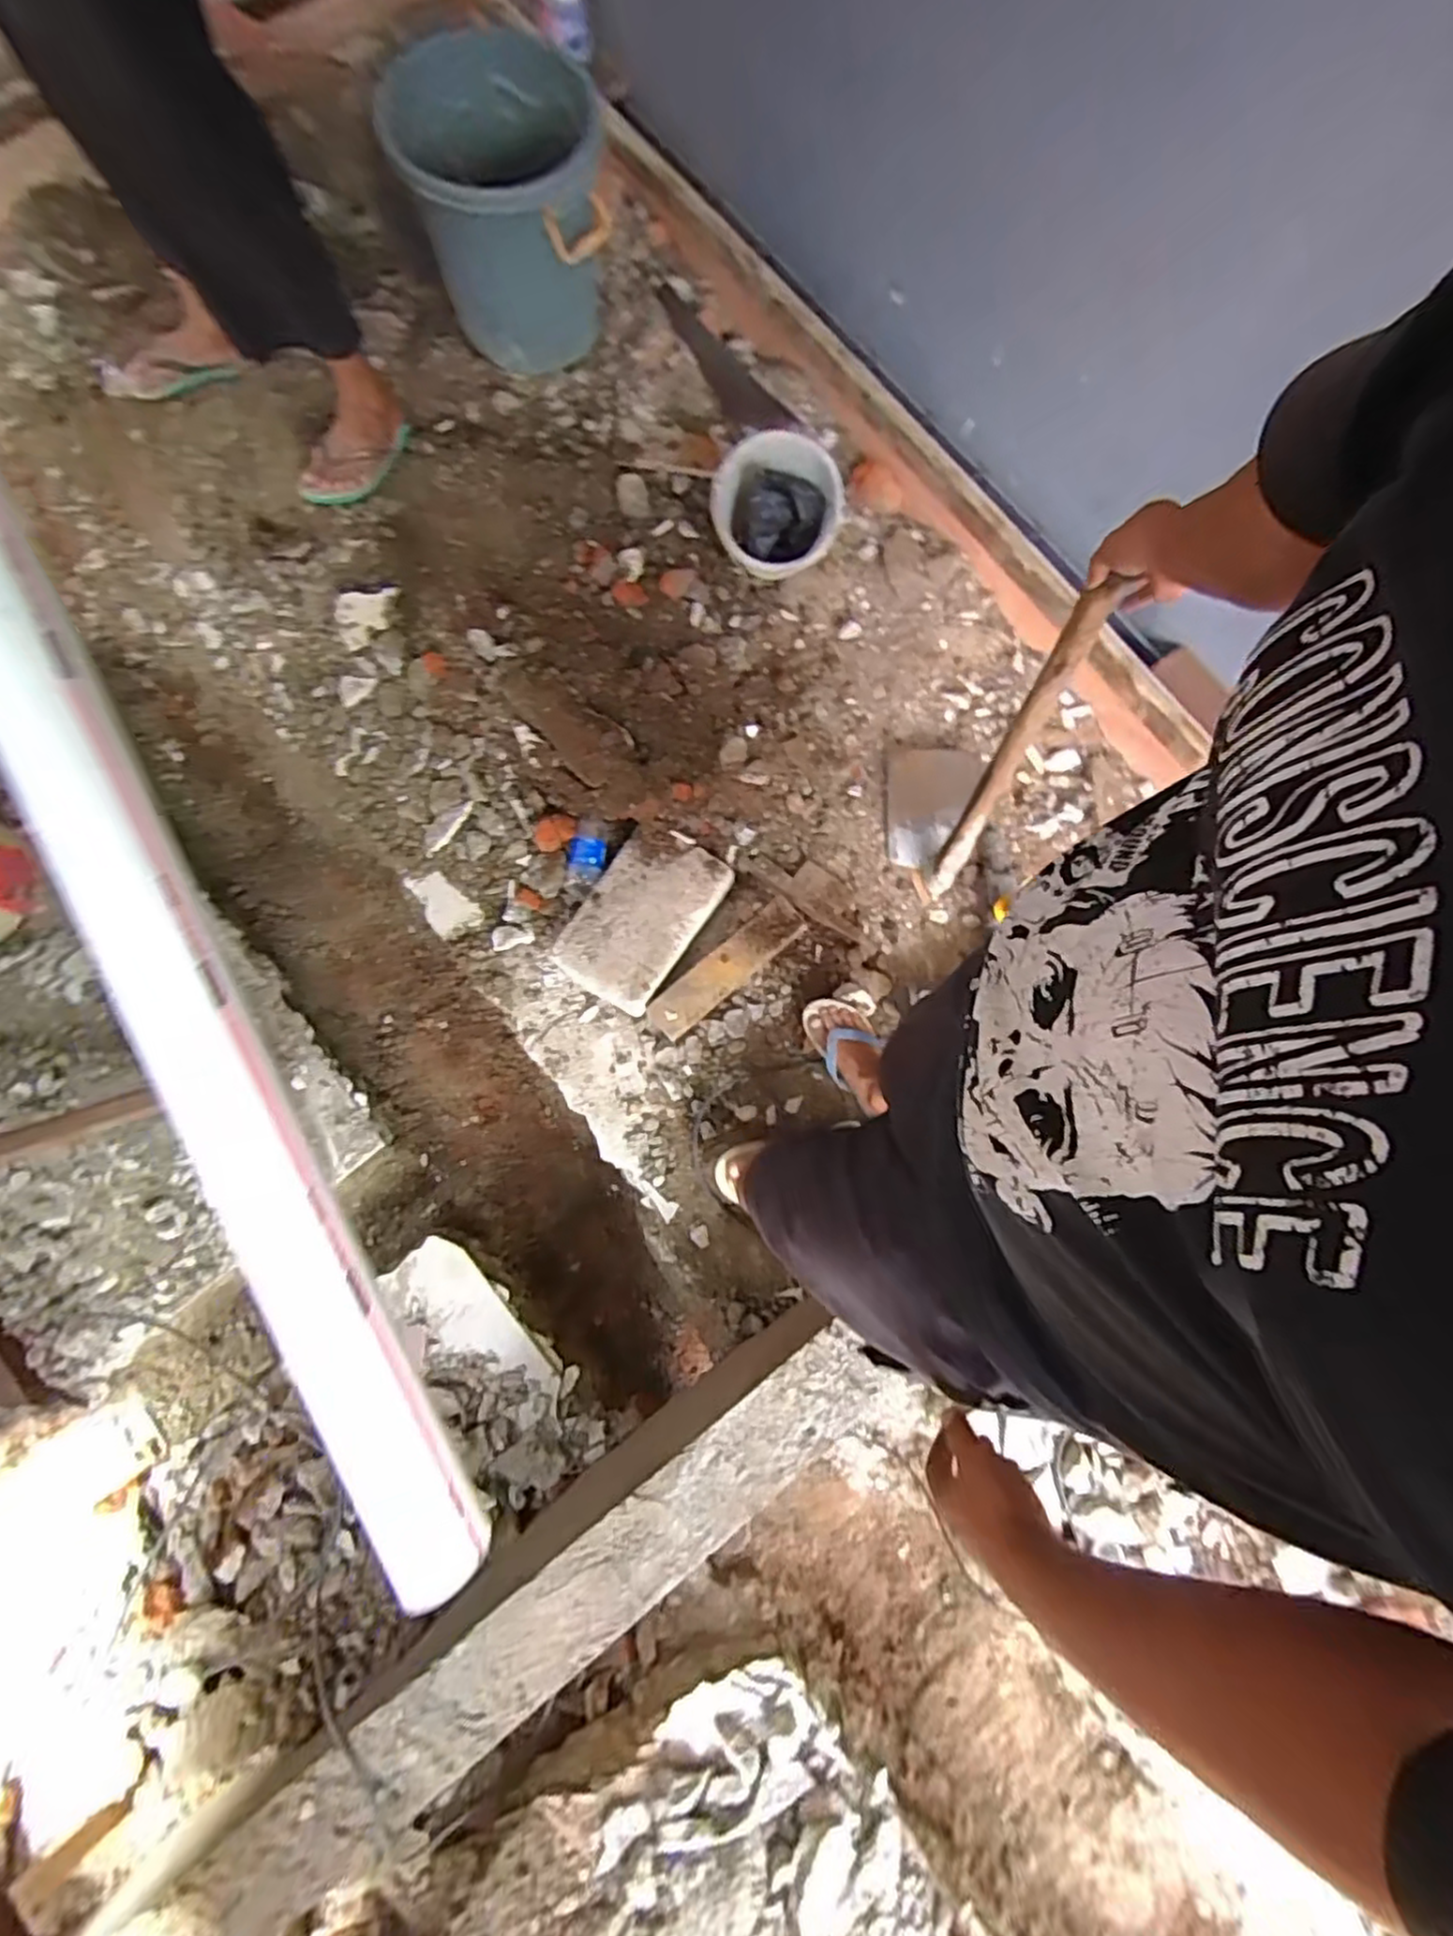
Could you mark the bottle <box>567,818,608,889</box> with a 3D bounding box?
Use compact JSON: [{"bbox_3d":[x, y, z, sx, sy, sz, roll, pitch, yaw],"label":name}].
[{"bbox_3d":[-0.265,-0.221,1.385,0.071,0.056,0.145,6,78,0],"label":"bottle"}]

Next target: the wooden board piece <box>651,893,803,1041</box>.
[{"bbox_3d":[0.003,-0.002,1.336,0.332,0.030,0.089,-40,110,-6],"label":"wooden board piece"}]

